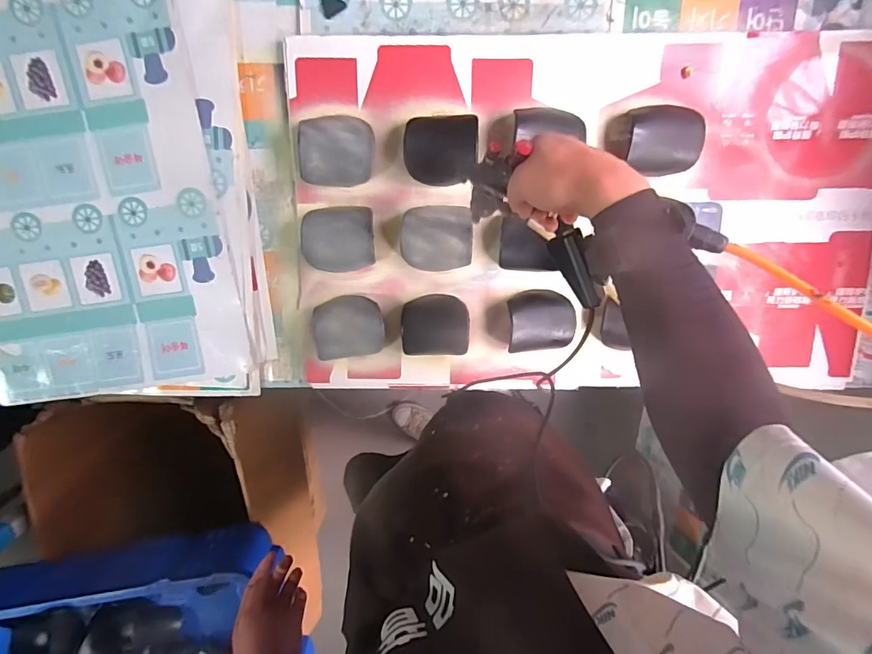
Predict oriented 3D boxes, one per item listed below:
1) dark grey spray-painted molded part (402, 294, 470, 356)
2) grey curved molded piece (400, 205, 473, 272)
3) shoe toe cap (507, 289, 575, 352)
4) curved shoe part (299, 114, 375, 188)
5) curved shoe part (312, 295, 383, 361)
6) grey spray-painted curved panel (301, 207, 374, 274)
[{"bbox_3d":[0.000,-0.002,0.636,0.092,0.044,0.085,-1,100,0],"label":"dark grey spray-painted molded part"},{"bbox_3d":[0.001,-0.113,0.610,0.091,0.035,0.082,1,100,0],"label":"grey curved molded piece"},{"bbox_3d":[0.140,-0.009,0.633,0.087,0.046,0.083,-8,100,2],"label":"shoe toe cap"},{"bbox_3d":[-0.126,-0.226,0.597,0.094,0.051,0.089,4,100,0],"label":"curved shoe part"},{"bbox_3d":[-0.117,0.001,0.636,0.091,0.049,0.084,-6,100,1],"label":"curved shoe part"},{"bbox_3d":[-0.129,-0.115,0.615,0.093,0.053,0.087,0,100,0],"label":"grey spray-painted curved panel"}]

